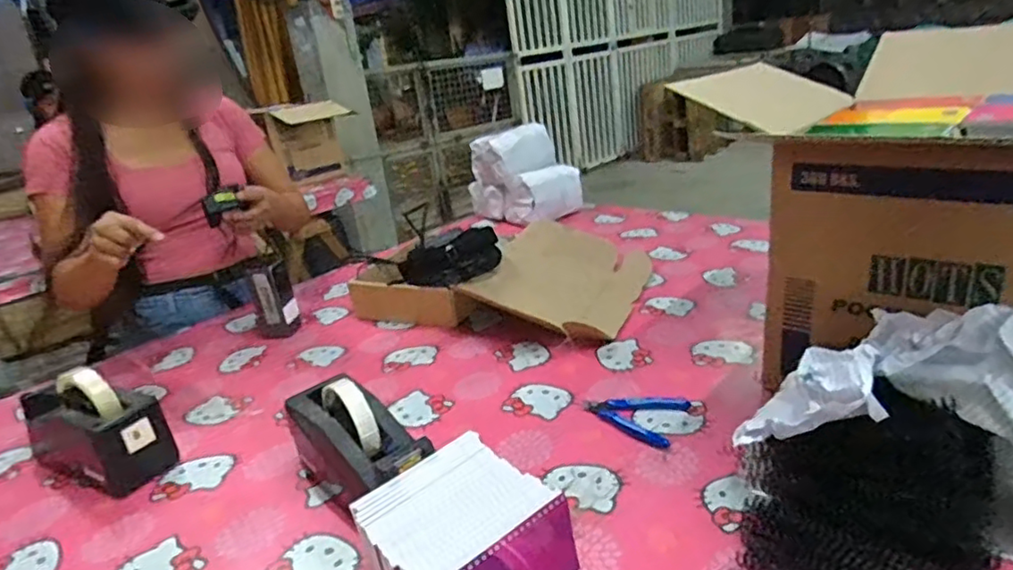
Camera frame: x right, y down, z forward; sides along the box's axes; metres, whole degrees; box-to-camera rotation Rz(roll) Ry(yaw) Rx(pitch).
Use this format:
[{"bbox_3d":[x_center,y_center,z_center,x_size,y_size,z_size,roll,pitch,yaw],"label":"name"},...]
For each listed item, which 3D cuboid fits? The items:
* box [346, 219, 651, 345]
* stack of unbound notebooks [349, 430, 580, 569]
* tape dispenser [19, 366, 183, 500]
[{"bbox_3d":[-0.007,-0.022,1.076,0.476,0.079,0.347,5,25,26],"label":"box"},{"bbox_3d":[-0.039,0.216,0.509,0.149,0.083,0.138,-25,29,-37],"label":"stack of unbound notebooks"},{"bbox_3d":[-0.503,0.163,0.731,0.209,0.122,0.082,7,26,30],"label":"tape dispenser"}]

